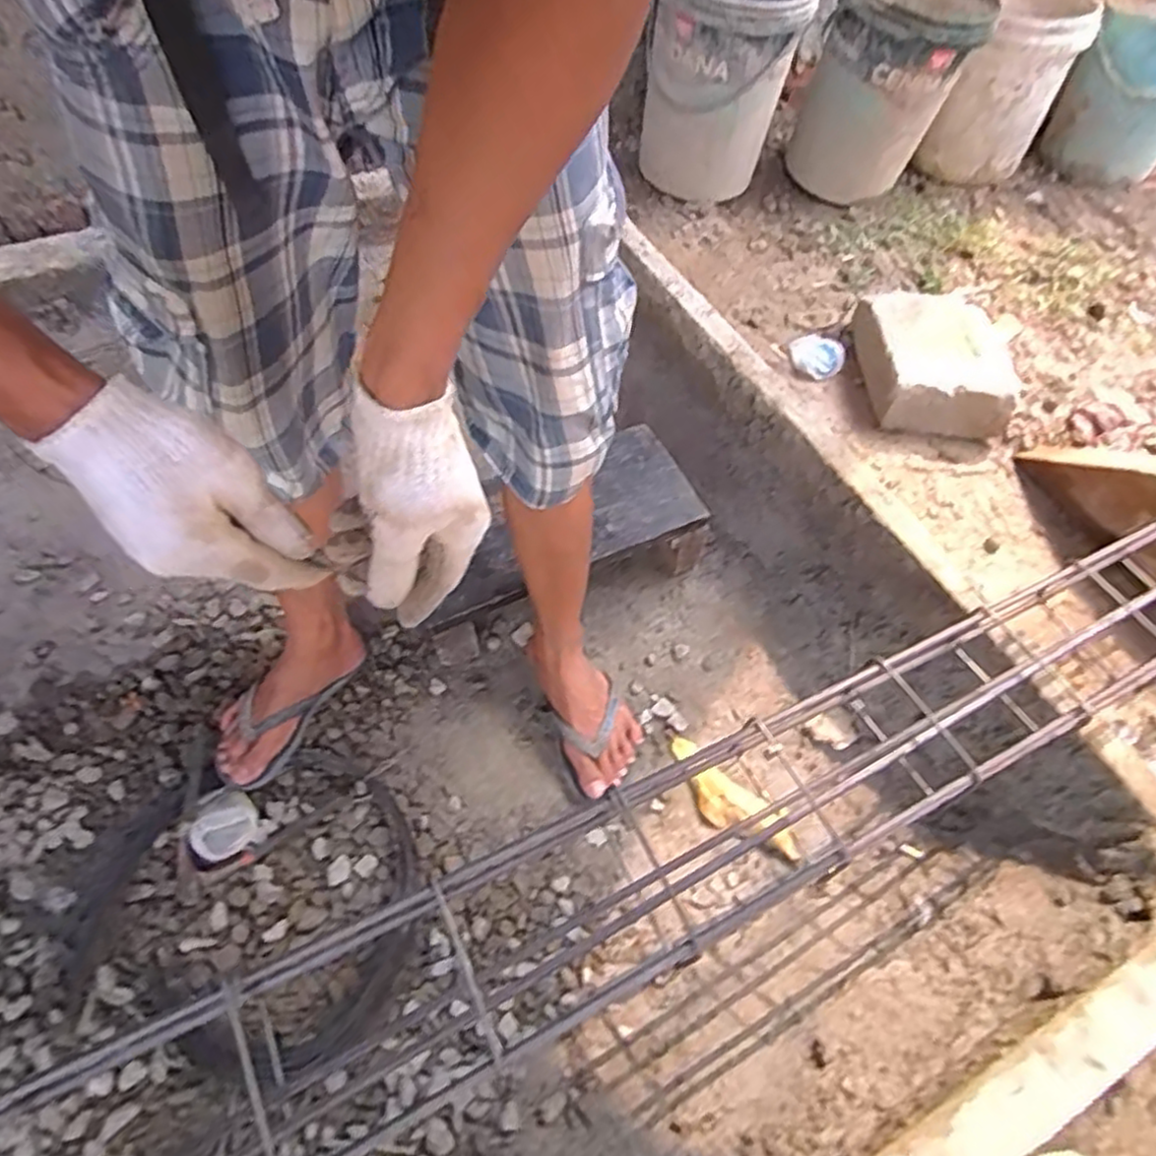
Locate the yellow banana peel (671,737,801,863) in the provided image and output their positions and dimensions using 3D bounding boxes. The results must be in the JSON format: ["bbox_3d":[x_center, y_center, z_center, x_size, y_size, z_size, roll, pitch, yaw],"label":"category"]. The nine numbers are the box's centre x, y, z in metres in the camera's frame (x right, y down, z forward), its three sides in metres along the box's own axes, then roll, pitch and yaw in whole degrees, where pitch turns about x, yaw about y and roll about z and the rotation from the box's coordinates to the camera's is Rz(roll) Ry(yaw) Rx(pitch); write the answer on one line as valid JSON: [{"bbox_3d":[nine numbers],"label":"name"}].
[{"bbox_3d":[0.198,0.298,0.926,0.066,0.026,0.210,-38,67,-26],"label":"yellow banana peel"}]

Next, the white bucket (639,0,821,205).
[{"bbox_3d":[0.285,-1.010,1.426,0.280,0.409,0.280,6,56,-1],"label":"white bucket"}]

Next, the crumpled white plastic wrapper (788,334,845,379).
[{"bbox_3d":[0.431,-0.403,1.258,0.076,0.033,0.105,-35,66,-25],"label":"crumpled white plastic wrapper"}]

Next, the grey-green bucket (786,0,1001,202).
[{"bbox_3d":[0.638,-1.033,1.467,0.297,0.371,0.318,18,56,7],"label":"grey-green bucket"}]

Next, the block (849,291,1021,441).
[{"bbox_3d":[0.597,-0.356,1.196,0.229,0.113,0.253,3,56,-3],"label":"block"}]

